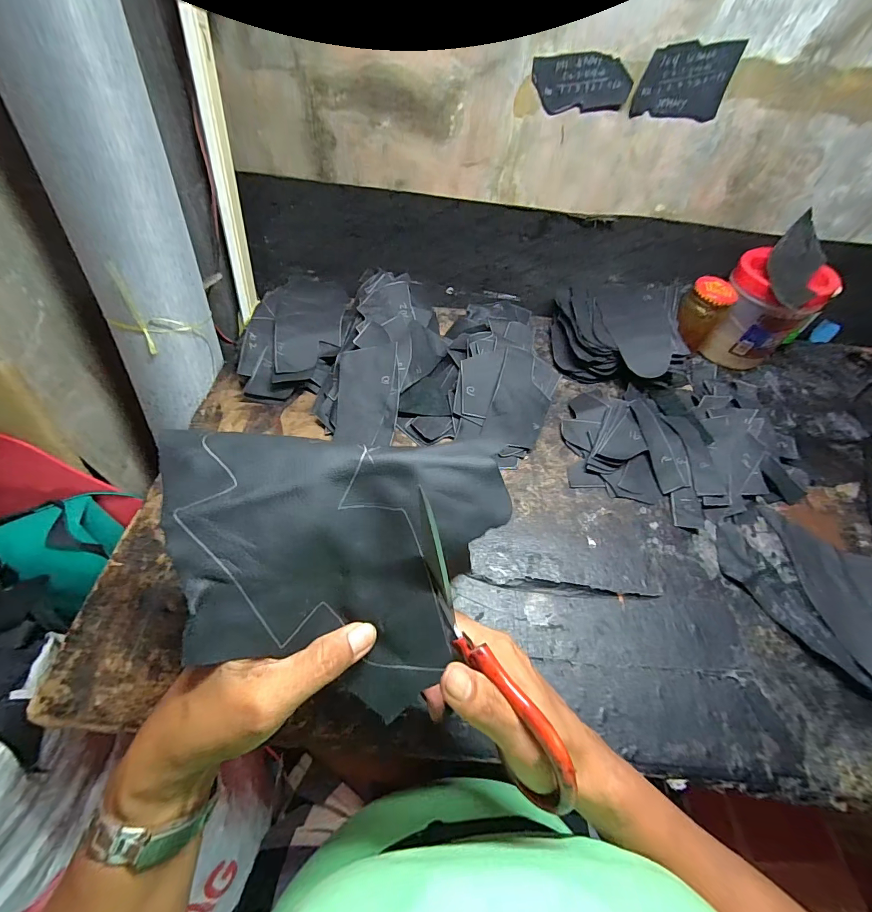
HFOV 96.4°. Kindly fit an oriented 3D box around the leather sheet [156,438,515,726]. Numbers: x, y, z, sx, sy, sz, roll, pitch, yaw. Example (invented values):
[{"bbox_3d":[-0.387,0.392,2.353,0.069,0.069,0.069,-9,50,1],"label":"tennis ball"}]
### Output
[{"bbox_3d":[-0.049,0.061,0.208,0.171,0.042,0.141,1,92,-17],"label":"leather sheet"}]

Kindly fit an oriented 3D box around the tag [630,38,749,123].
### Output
[{"bbox_3d":[0.300,-0.449,0.468,0.102,0.069,0.004,8,54,4],"label":"tag"}]

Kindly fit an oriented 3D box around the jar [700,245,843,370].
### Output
[{"bbox_3d":[0.480,-0.219,0.593,0.125,0.146,0.116,2,55,-3],"label":"jar"}]

